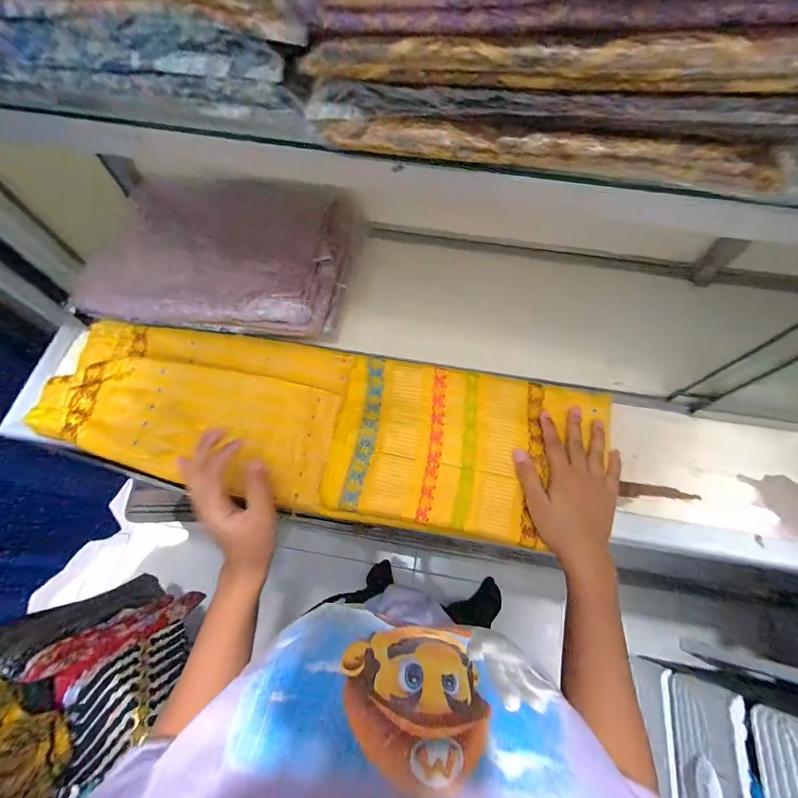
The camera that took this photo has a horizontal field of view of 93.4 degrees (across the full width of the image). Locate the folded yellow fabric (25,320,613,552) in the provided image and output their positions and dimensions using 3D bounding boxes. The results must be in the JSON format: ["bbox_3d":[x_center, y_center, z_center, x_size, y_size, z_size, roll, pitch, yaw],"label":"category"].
[{"bbox_3d":[-0.083,0.025,0.413,0.573,0.028,0.177,10,65,3],"label":"folded yellow fabric"}]

